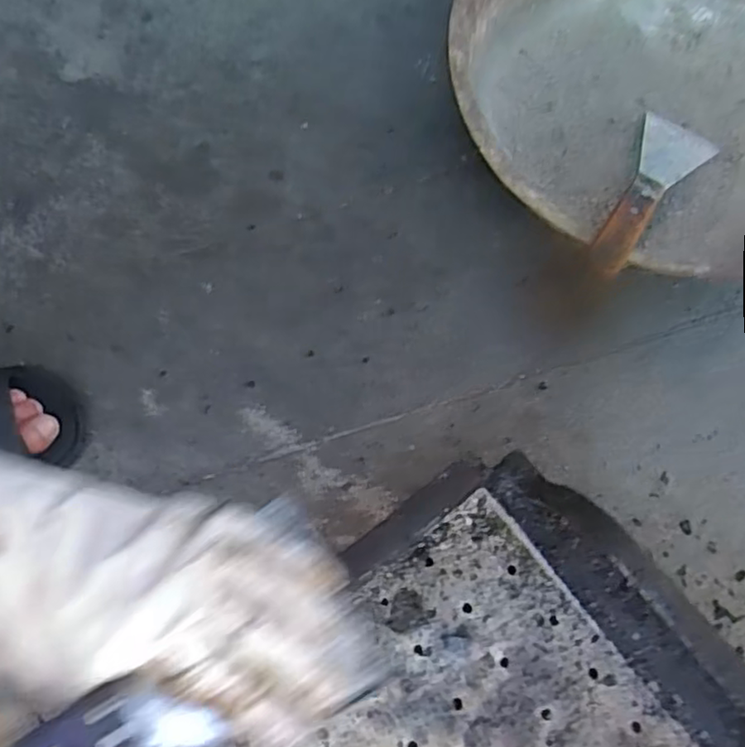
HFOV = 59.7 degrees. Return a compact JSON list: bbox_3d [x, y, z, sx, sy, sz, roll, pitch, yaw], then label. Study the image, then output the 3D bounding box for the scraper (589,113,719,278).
[{"bbox_3d":[0.210,-0.139,0.499,0.055,0.012,0.197,33,57,9],"label":"scraper"}]

